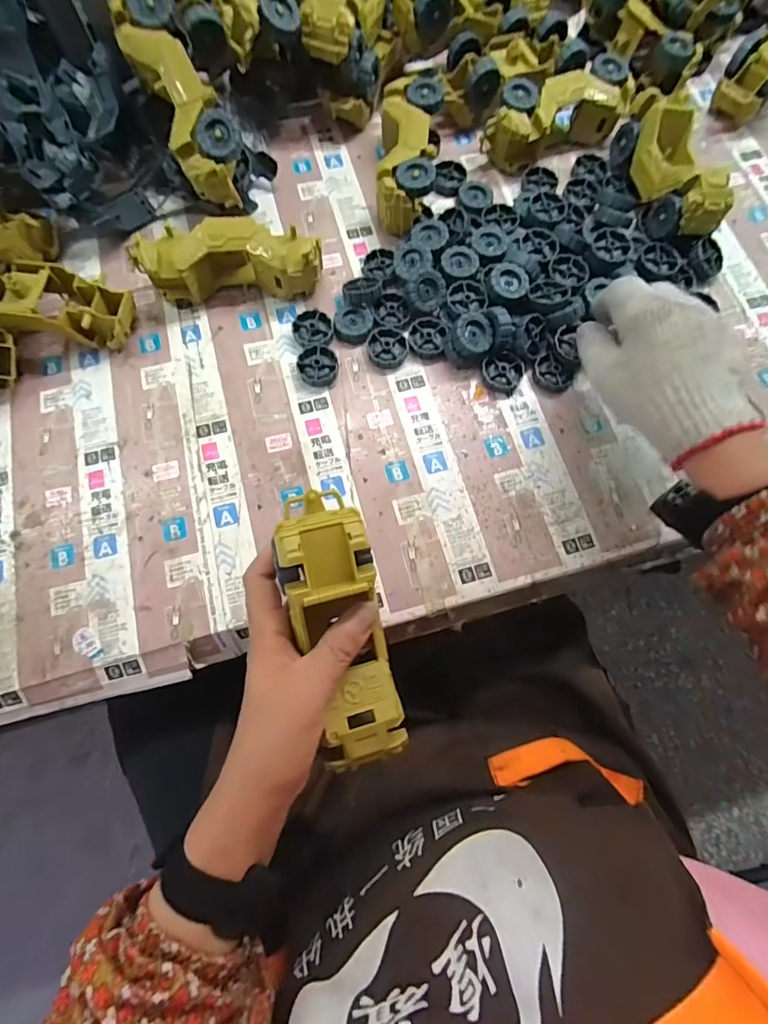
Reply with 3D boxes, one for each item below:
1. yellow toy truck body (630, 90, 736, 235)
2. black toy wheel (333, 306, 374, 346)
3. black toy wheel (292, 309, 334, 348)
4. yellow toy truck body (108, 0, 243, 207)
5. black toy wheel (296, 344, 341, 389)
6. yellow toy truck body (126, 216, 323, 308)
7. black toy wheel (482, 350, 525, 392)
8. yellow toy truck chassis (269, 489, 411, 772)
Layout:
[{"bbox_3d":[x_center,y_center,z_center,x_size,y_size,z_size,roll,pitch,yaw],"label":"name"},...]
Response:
[{"bbox_3d":[0.297,-0.348,0.476,0.051,0.068,0.150,-13,75,-4],"label":"yellow toy truck body"},{"bbox_3d":[-0.030,-0.184,0.455,0.037,0.010,0.037,0,74,-1],"label":"black toy wheel"},{"bbox_3d":[-0.069,-0.177,0.454,0.037,0.014,0.041,-11,75,-4],"label":"black toy wheel"},{"bbox_3d":[-0.183,-0.373,0.429,0.054,0.053,0.165,-27,107,-6],"label":"yellow toy truck body"},{"bbox_3d":[-0.062,-0.139,0.443,0.038,0.010,0.041,0,74,-1],"label":"black toy wheel"},{"bbox_3d":[-0.148,-0.232,0.445,0.173,0.072,0.047,-6,74,-3],"label":"yellow toy truck body"},{"bbox_3d":[0.114,-0.134,0.444,0.038,0.012,0.038,0,74,-1],"label":"black toy wheel"},{"bbox_3d":[-0.025,0.073,0.283,0.053,0.039,0.169,-14,96,-4],"label":"yellow toy truck chassis"}]

